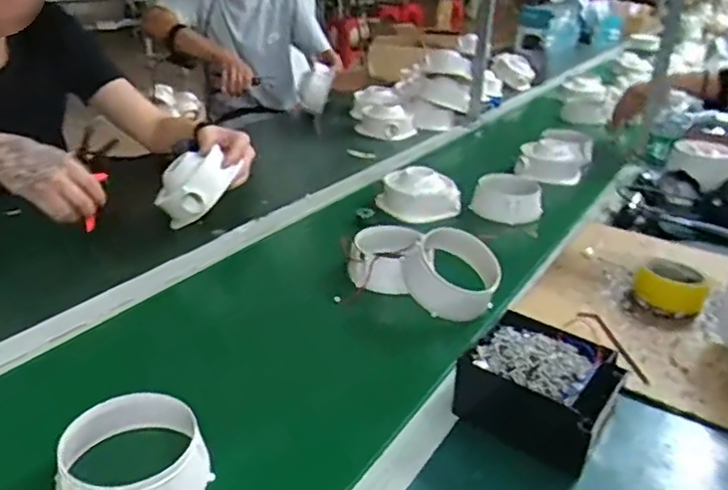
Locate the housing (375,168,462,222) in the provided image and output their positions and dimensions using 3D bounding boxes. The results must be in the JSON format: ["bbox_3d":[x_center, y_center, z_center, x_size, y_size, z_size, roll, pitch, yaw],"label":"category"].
[{"bbox_3d":[0.101,-0.093,1.114,0.151,0.065,0.092,4,32,2],"label":"housing"}]

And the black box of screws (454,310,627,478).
[{"bbox_3d":[0.180,0.141,0.628,0.146,0.070,0.149,23,37,29],"label":"black box of screws"}]

